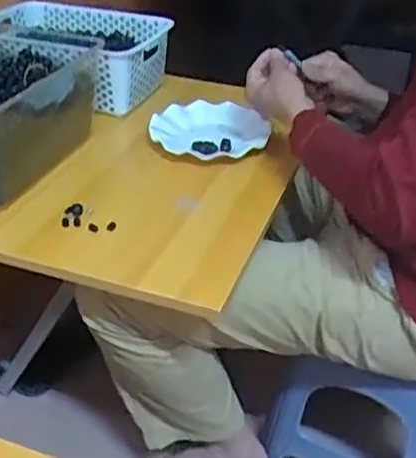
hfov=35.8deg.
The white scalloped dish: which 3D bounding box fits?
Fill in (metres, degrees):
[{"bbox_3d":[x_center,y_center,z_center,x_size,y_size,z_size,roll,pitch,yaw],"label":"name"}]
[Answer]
[{"bbox_3d":[0.003,-0.147,0.957,0.170,0.033,0.142,7,35,6],"label":"white scalloped dish"}]

